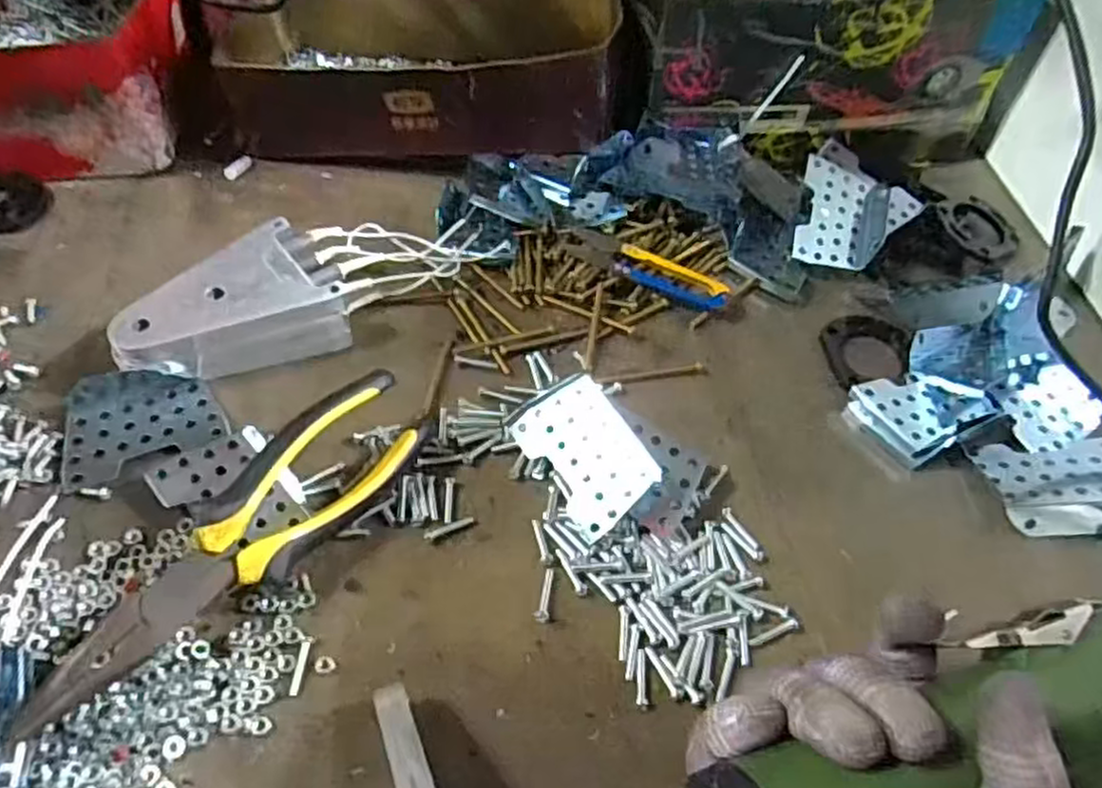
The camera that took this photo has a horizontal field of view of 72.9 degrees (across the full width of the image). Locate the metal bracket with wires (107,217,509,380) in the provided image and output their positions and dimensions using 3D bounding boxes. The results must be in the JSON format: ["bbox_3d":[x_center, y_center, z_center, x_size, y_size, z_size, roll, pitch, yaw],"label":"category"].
[{"bbox_3d":[-0.125,-0.061,0.393,0.188,0.029,0.066,-20,58,-18],"label":"metal bracket with wires"}]

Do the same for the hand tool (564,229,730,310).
[{"bbox_3d":[0.055,-0.072,0.425,0.095,0.009,0.022,22,55,11],"label":"hand tool"}]

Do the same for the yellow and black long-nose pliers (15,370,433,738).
[{"bbox_3d":[-0.124,0.060,0.302,0.046,0.036,0.180,35,59,20],"label":"yellow and black long-nose pliers"}]

